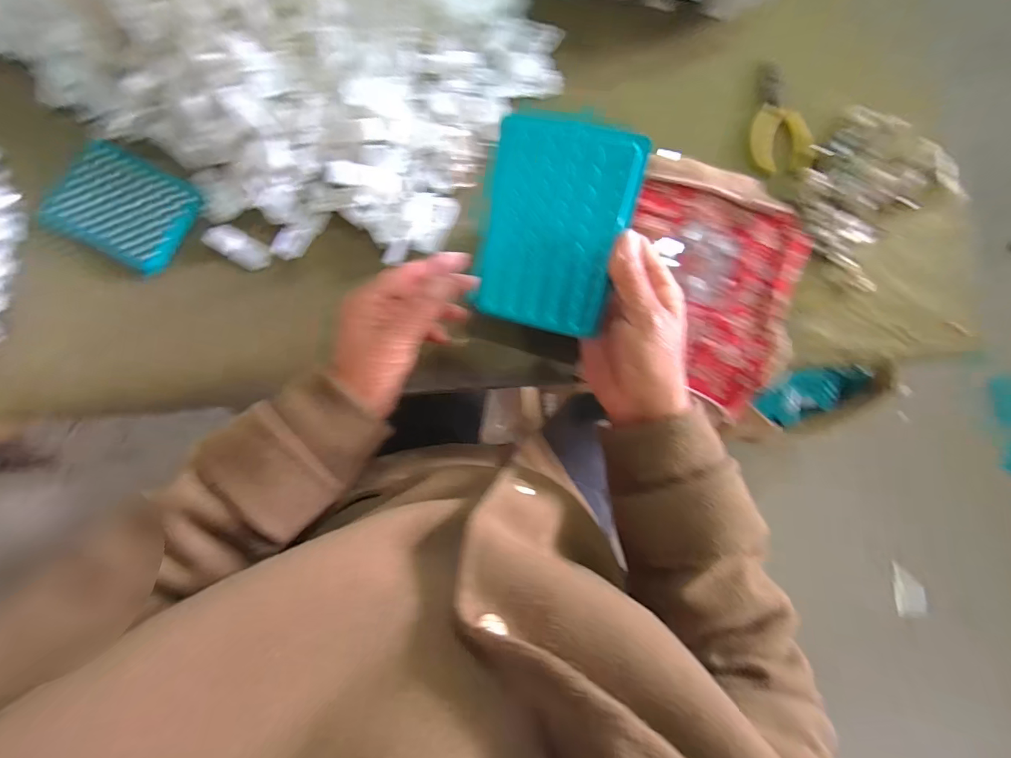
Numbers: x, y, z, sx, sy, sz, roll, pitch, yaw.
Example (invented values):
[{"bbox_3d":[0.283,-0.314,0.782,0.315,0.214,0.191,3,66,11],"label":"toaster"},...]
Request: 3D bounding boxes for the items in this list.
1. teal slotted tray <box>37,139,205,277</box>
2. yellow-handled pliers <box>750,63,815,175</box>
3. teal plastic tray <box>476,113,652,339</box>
[{"bbox_3d":[-0.366,-0.165,0.418,0.123,0.015,0.098,27,86,2],"label":"teal slotted tray"},{"bbox_3d":[0.271,-0.261,0.441,0.053,0.014,0.113,-19,86,-2],"label":"yellow-handled pliers"},{"bbox_3d":[0.031,-0.096,0.287,0.091,0.006,0.129,17,118,11],"label":"teal plastic tray"}]

